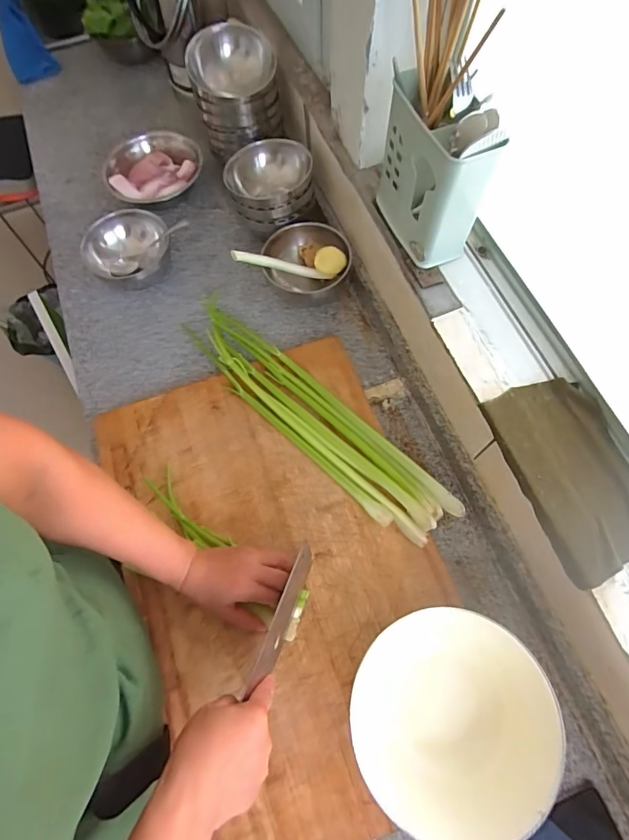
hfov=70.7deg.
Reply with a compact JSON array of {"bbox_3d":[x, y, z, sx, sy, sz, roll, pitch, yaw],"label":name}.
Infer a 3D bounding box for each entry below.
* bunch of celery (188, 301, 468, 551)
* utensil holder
[{"bbox_3d":[-0.019,-0.018,0.635,0.483,0.028,0.091,41,75,17],"label":"bunch of celery"},{"bbox_3d":[0.137,-0.291,0.522,0.074,0.151,0.145,-19,68,-7],"label":"utensil holder"}]

